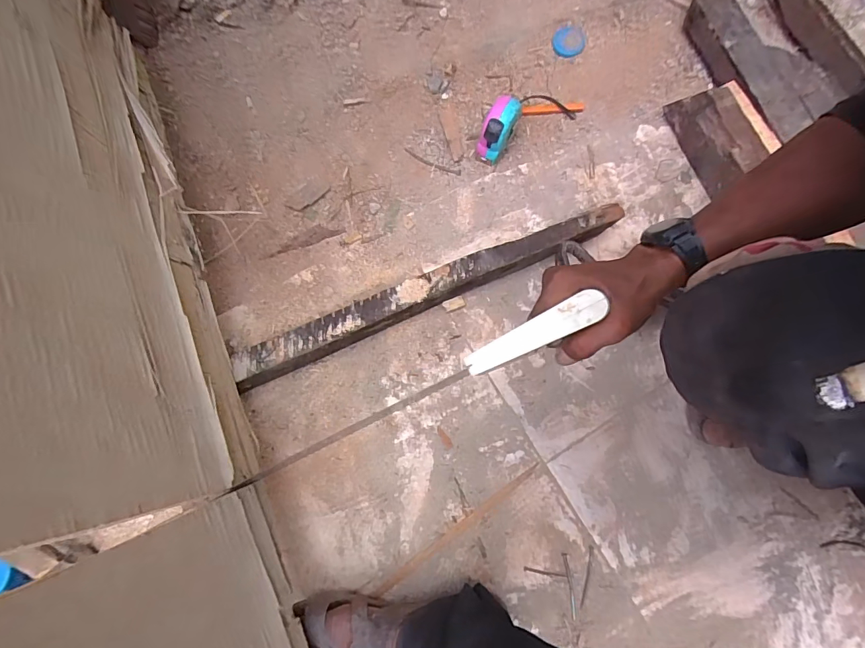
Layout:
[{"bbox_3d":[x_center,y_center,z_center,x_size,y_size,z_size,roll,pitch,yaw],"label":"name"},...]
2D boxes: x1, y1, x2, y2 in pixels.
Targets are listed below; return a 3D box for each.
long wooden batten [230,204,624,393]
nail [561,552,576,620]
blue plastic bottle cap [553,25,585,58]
[{"bbox_3d":[-0.005,-0.042,0.547,0.544,0.067,0.049,-24,77,-7],"label":"long wooden batten"},{"bbox_3d":[0.167,0.318,0.501,0.008,0.004,0.071,-4,76,-2],"label":"nail"},{"bbox_3d":[0.231,-0.480,0.697,0.051,0.010,0.063,42,79,9],"label":"blue plastic bottle cap"}]

